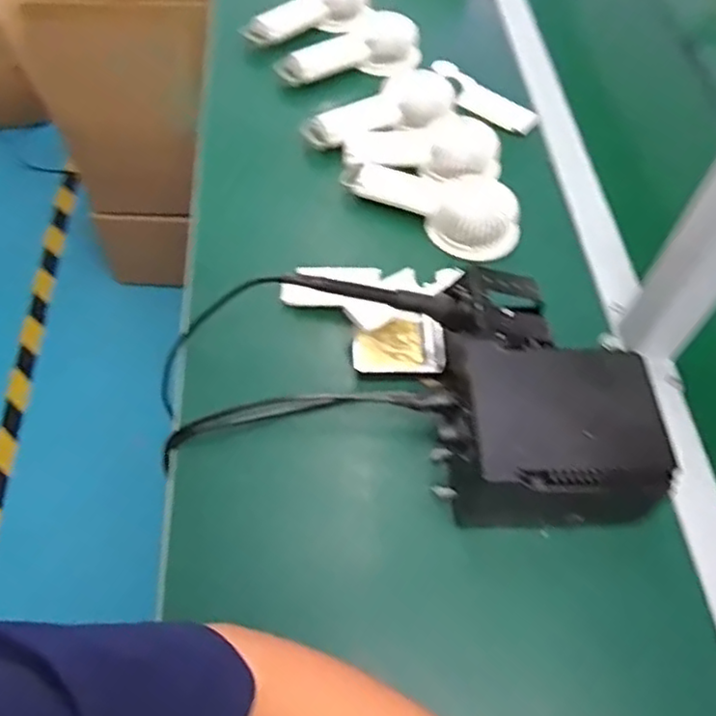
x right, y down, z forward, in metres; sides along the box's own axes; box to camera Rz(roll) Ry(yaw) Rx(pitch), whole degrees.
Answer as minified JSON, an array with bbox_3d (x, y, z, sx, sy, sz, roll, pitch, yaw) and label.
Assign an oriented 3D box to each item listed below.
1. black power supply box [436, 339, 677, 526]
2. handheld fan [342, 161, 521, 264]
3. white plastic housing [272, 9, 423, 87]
[{"bbox_3d":[0.141,0.062,0.501,0.150,0.098,0.116,3,57,-1],"label":"black power supply box"},{"bbox_3d":[0.076,-0.164,0.681,0.191,0.037,0.078,26,60,13],"label":"handheld fan"},{"bbox_3d":[-0.006,-0.370,0.808,0.174,0.047,0.088,-32,64,-21],"label":"white plastic housing"}]

